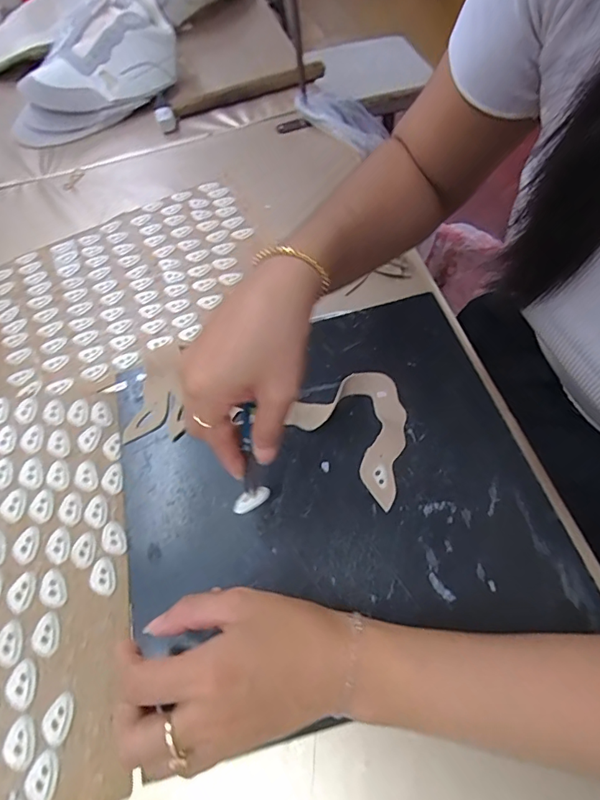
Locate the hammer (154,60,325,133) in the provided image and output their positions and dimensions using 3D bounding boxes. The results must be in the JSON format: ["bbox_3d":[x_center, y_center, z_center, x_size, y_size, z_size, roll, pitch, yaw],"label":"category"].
[{"bbox_3d":[-0.099,-0.437,0.678,0.223,0.036,0.047,-17,59,-5],"label":"hammer"}]

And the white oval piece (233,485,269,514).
[{"bbox_3d":[-0.034,0.069,0.323,0.028,0.004,0.014,-29,61,2],"label":"white oval piece"}]

